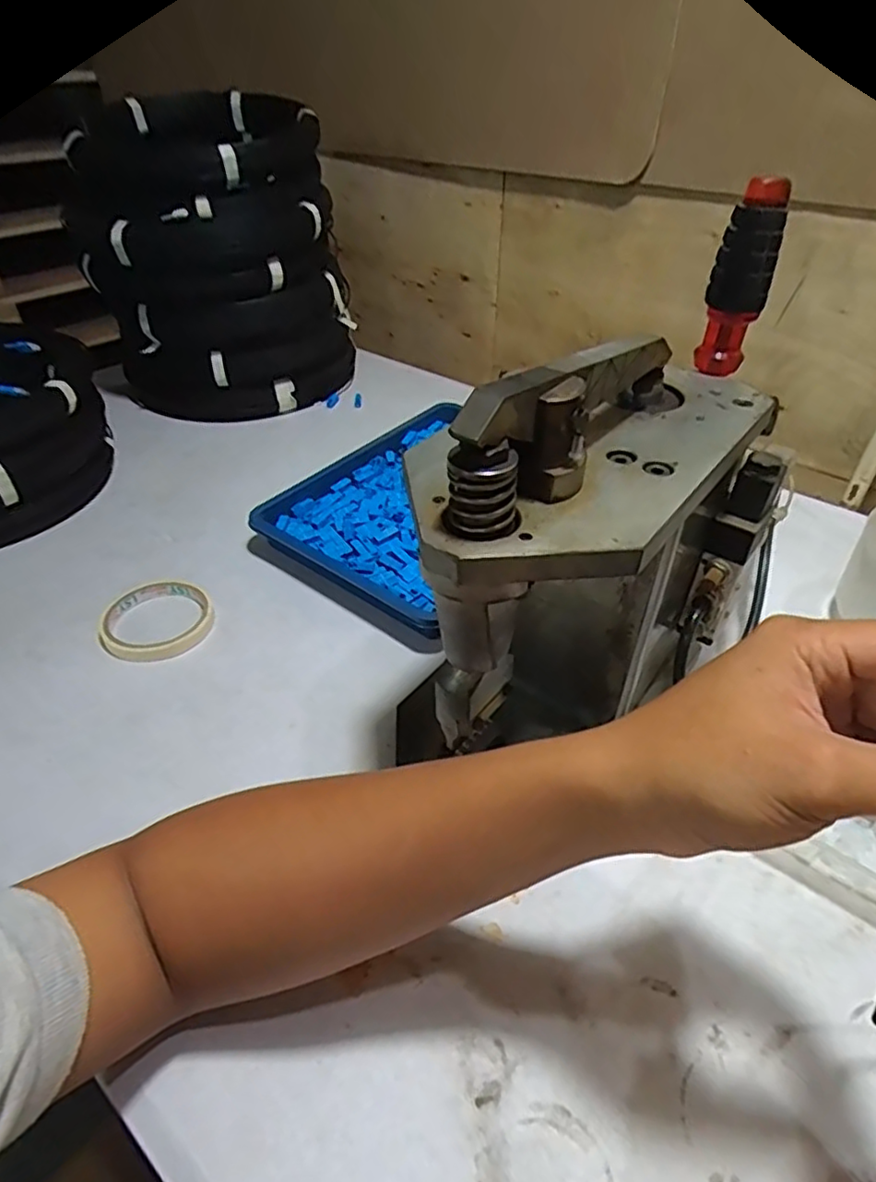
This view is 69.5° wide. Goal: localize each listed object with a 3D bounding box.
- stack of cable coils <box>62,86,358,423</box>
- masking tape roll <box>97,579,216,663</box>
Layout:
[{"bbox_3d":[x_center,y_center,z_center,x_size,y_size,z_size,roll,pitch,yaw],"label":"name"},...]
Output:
[{"bbox_3d":[-0.258,-0.408,0.793,0.271,0.311,0.302,-7,41,-8],"label":"stack of cable coils"},{"bbox_3d":[-0.243,0.023,0.542,0.089,0.018,0.088,0,41,0],"label":"masking tape roll"}]

